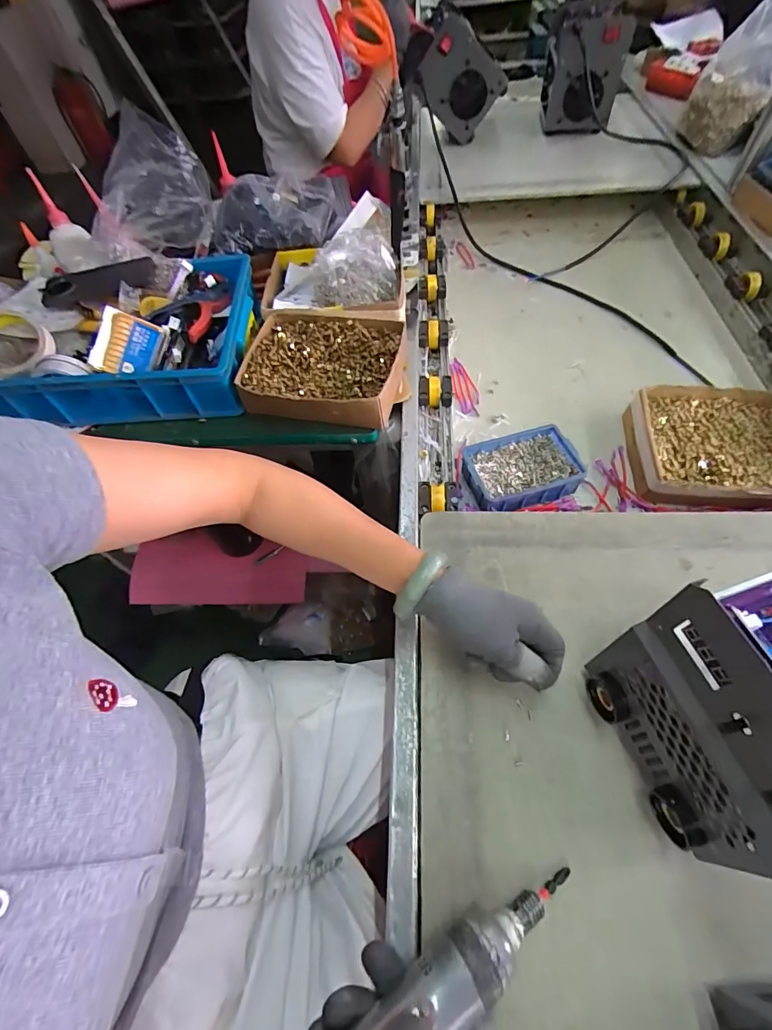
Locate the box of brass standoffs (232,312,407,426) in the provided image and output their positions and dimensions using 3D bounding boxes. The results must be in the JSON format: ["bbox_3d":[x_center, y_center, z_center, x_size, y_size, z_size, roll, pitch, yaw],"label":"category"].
[{"bbox_3d":[-0.086,-0.213,0.619,0.219,0.049,0.182,9,58,10],"label":"box of brass standoffs"}]

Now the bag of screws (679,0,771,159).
[{"bbox_3d":[0.761,-0.933,0.925,0.157,0.225,0.189,28,64,20],"label":"bag of screws"}]

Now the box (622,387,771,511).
[{"bbox_3d":[0.464,-0.097,0.596,0.230,0.043,0.212,3,58,7],"label":"box"}]

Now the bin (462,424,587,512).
[{"bbox_3d":[0.188,-0.060,0.600,0.155,0.042,0.108,-16,57,-5],"label":"bin"}]

